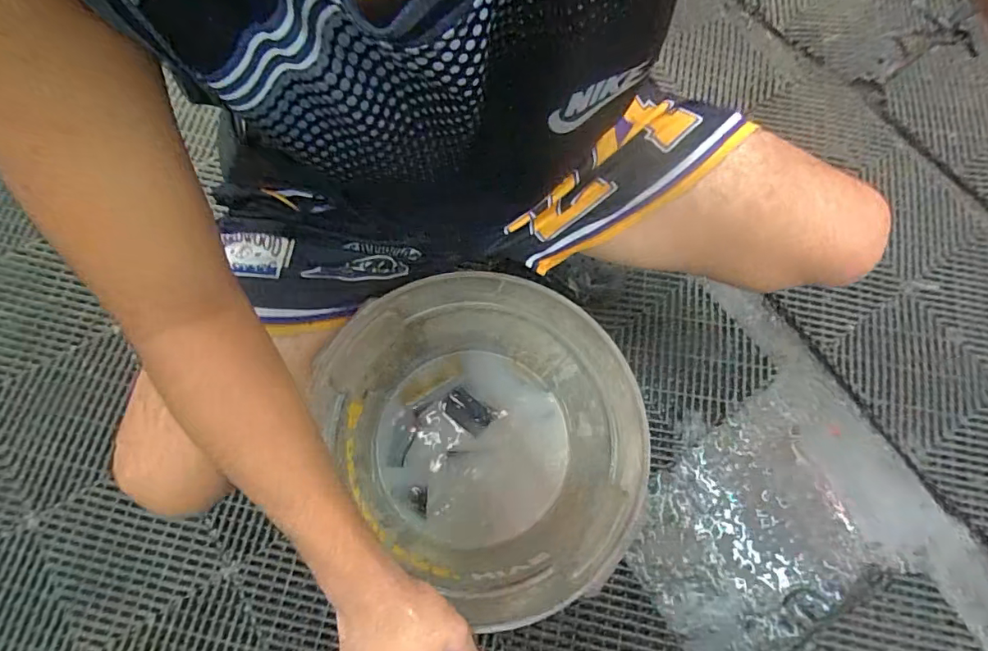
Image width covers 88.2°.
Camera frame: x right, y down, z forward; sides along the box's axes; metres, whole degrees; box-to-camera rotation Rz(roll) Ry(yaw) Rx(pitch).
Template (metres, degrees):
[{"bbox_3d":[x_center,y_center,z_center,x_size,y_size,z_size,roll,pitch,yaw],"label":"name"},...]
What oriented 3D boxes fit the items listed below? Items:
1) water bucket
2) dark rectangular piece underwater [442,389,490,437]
[{"bbox_3d":[-0.007,0.126,0.593,0.286,0.253,0.313,0,74,-1],"label":"water bucket"},{"bbox_3d":[-0.040,0.124,0.723,0.069,0.006,0.040,40,77,9],"label":"dark rectangular piece underwater"}]

